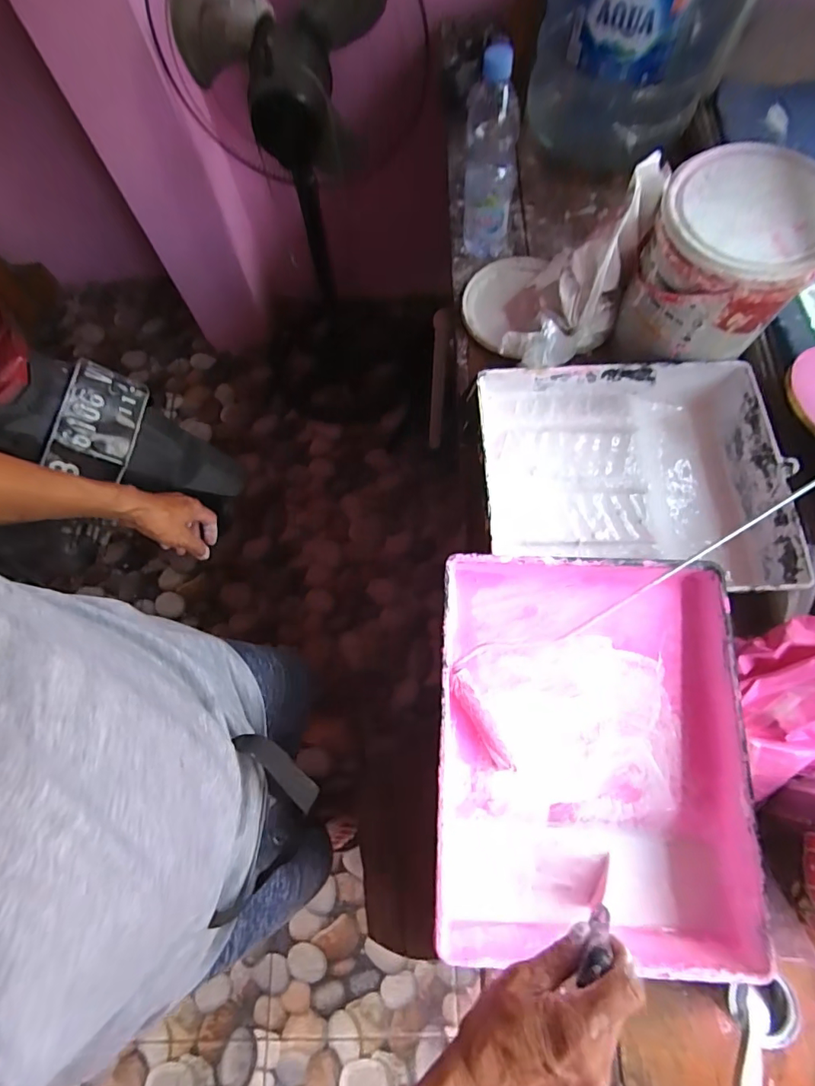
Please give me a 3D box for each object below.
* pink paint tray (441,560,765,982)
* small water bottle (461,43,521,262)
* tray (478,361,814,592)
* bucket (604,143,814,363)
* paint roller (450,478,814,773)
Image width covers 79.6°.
[{"bbox_3d":[0.169,0.198,0.481,0.275,0.088,0.351,1,70,2],"label":"pink paint tray"},{"bbox_3d":[0.113,-0.515,0.661,0.065,0.242,0.057,-2,70,2],"label":"small water bottle"},{"bbox_3d":[0.265,-0.081,0.612,0.340,0.093,0.274,1,70,3],"label":"tray"},{"bbox_3d":[0.369,-0.329,0.585,0.169,0.161,0.176,-1,70,2],"label":"bucket"},{"bbox_3d":[0.303,0.013,0.490,0.582,0.111,0.109,-32,72,-9],"label":"paint roller"}]

